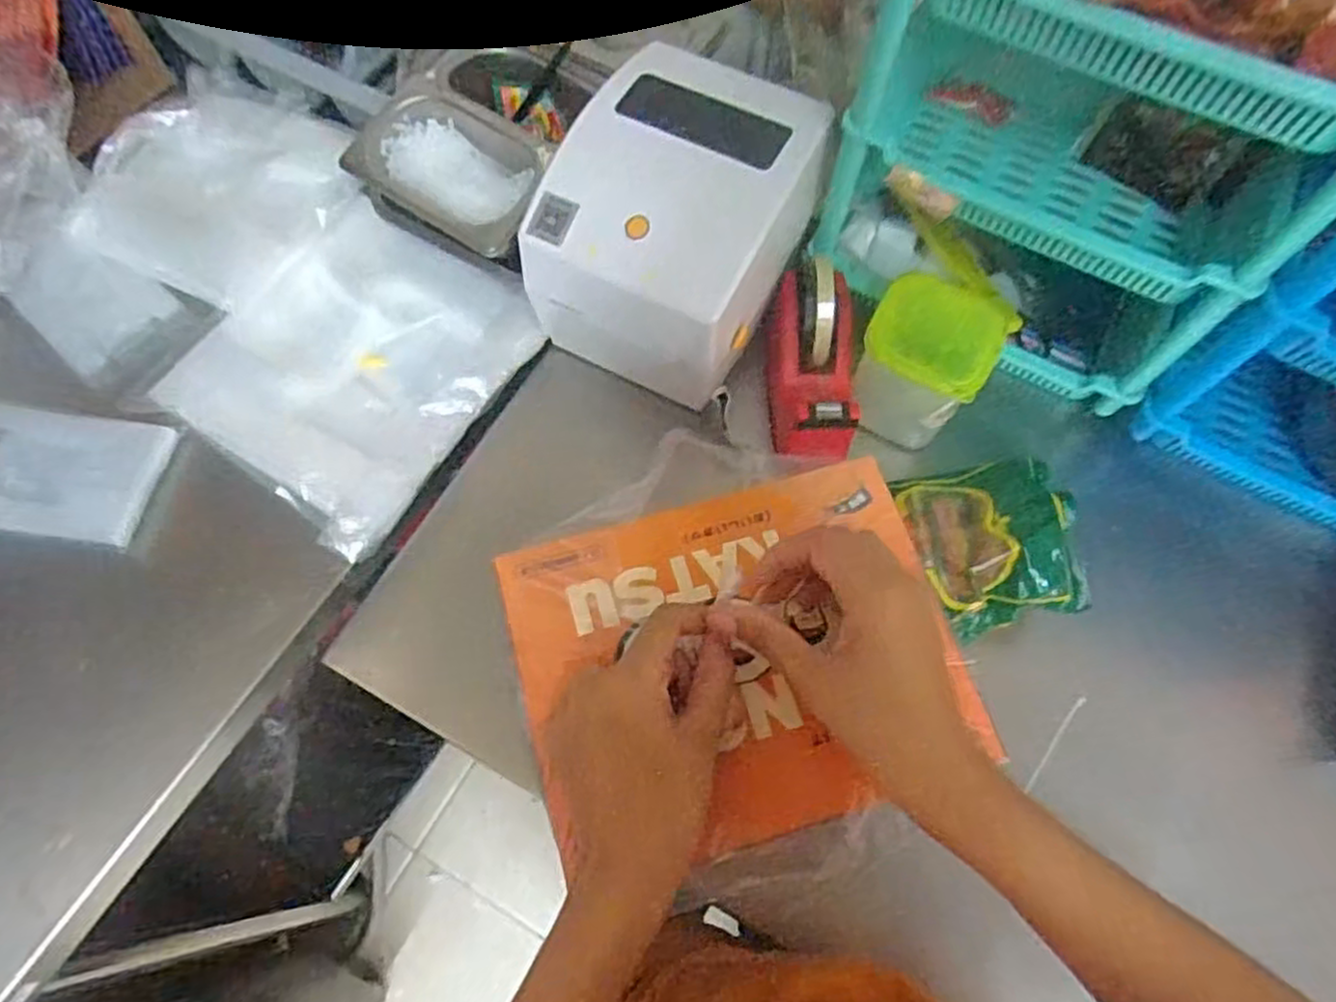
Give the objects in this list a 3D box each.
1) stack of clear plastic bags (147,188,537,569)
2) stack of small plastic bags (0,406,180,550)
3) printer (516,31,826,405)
[{"bbox_3d":[-0.269,-0.123,0.652,0.243,0.028,0.252,31,70,12],"label":"stack of clear plastic bags"},{"bbox_3d":[-0.492,-0.023,0.619,0.154,0.020,0.107,6,67,2],"label":"stack of small plastic bags"},{"bbox_3d":[0.006,-0.209,0.610,0.182,0.138,0.227,25,69,9],"label":"printer"}]

